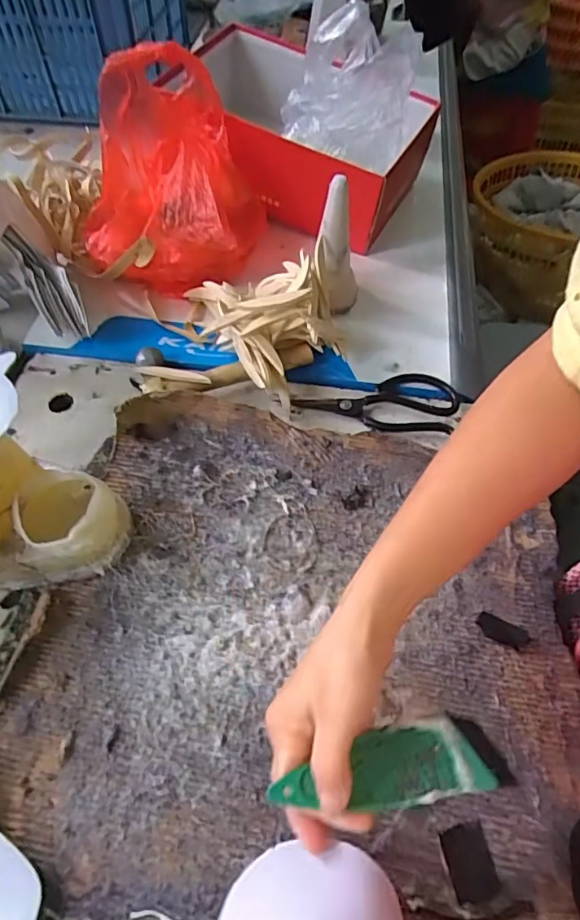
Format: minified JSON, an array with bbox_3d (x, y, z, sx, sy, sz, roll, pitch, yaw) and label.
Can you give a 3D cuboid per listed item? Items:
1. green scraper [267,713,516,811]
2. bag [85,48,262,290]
[{"bbox_3d":[0.055,0.166,0.290,0.133,0.007,0.037,-2,55,-14],"label":"green scraper"},{"bbox_3d":[-0.134,-0.316,0.606,0.205,0.198,0.187,-4,56,-4],"label":"bag"}]

